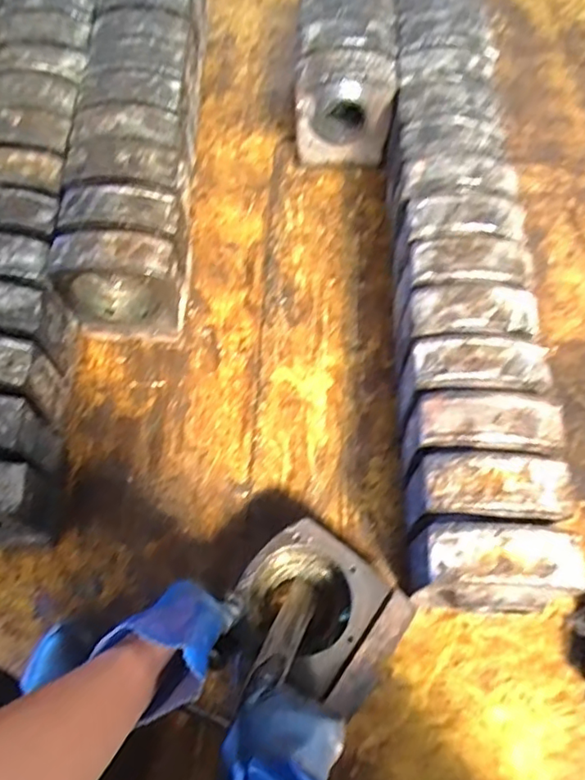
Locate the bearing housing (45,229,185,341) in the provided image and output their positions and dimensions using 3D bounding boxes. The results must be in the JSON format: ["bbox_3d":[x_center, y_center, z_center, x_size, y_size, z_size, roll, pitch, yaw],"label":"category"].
[{"bbox_3d":[-0.239,-0.134,0.816,0.161,0.198,0.072,0,64,0],"label":"bearing housing"}]

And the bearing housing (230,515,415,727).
[{"bbox_3d":[0.027,0.272,0.696,0.182,0.092,0.159,35,71,12],"label":"bearing housing"}]

